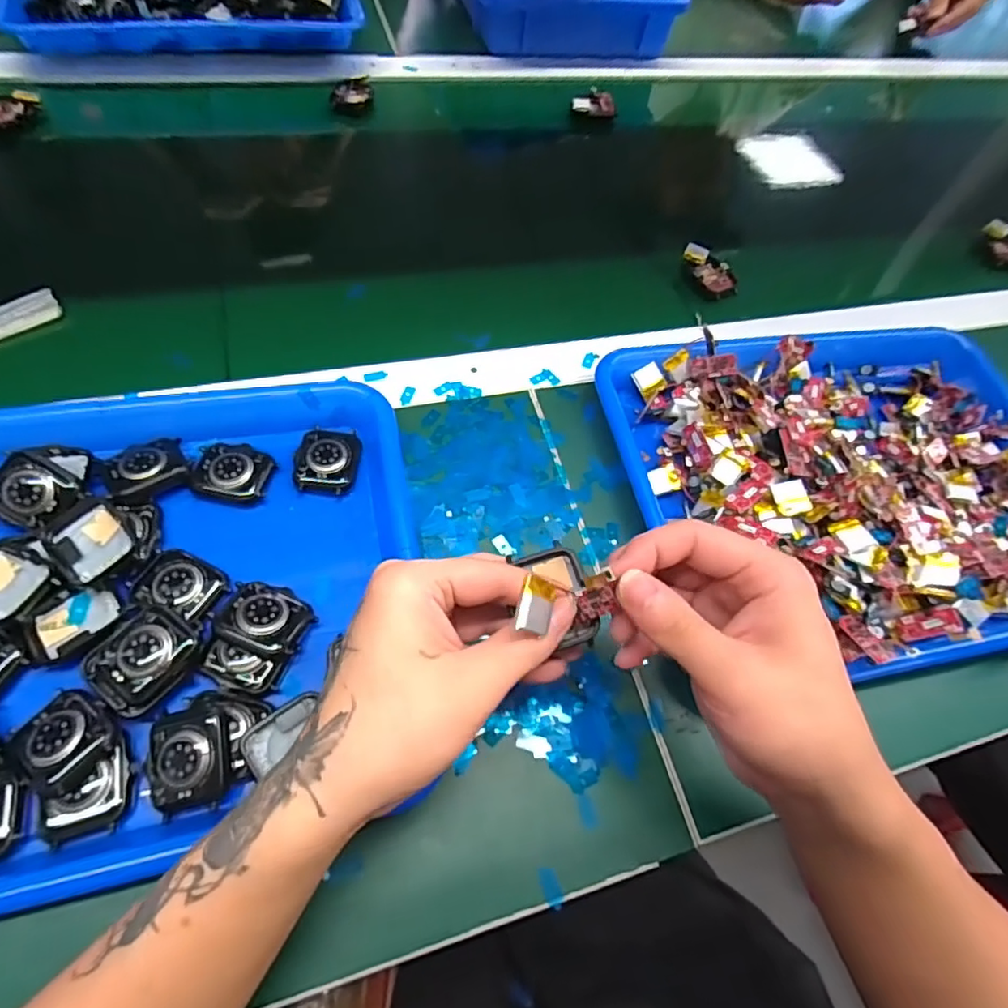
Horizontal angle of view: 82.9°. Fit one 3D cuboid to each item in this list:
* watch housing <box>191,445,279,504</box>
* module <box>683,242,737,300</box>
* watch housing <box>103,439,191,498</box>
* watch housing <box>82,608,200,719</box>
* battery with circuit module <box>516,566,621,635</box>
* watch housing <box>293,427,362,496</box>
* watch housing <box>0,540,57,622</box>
[{"bbox_3d":[-0.163,-0.020,0.344,0.041,0.009,0.036,12,61,-1],"label":"watch housing"},{"bbox_3d":[0.183,-0.209,0.507,0.035,0.015,0.057,-26,68,-20],"label":"module"},{"bbox_3d":[-0.209,-0.022,0.333,0.041,0.009,0.034,-23,67,-18],"label":"watch housing"},{"bbox_3d":[-0.180,0.076,0.282,0.039,0.013,0.046,38,64,13],"label":"watch housing"},{"bbox_3d":[0.025,0.039,0.231,0.048,0.017,0.018,4,57,-40],"label":"battery with circuit module"},{"bbox_3d":[-0.110,-0.029,0.356,0.037,0.008,0.045,7,61,-4],"label":"watch housing"},{"bbox_3d":[-0.253,0.039,0.289,0.044,0.010,0.037,22,61,5],"label":"watch housing"}]

